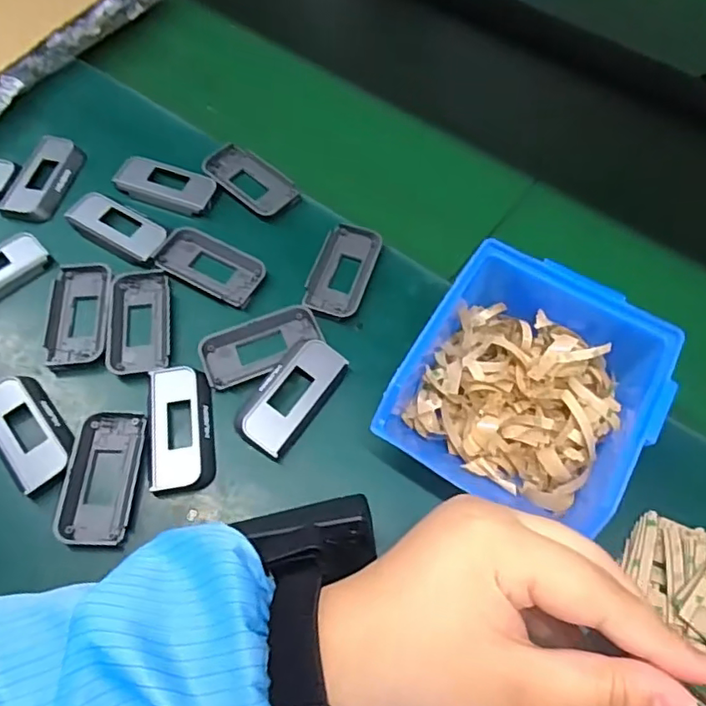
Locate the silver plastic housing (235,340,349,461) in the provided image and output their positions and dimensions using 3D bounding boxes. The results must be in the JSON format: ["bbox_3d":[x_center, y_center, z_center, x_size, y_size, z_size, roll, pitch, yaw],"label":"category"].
[{"bbox_3d":[-0.037,0.026,0.345,0.036,0.012,0.076,38,66,1],"label":"silver plastic housing"}]

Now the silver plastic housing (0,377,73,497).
[{"bbox_3d":[-0.189,0.045,0.331,0.034,0.010,0.074,-34,67,-20],"label":"silver plastic housing"}]

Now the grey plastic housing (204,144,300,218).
[{"bbox_3d":[-0.076,-0.131,0.433,0.076,0.013,0.039,36,65,16],"label":"grey plastic housing"}]

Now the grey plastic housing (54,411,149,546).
[{"bbox_3d":[-0.141,0.069,0.322,0.037,0.009,0.073,3,60,-2],"label":"grey plastic housing"}]

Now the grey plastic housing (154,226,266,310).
[{"bbox_3d":[-0.097,-0.061,0.396,0.075,0.007,0.040,25,62,11],"label":"grey plastic housing"}]

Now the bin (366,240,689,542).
[{"bbox_3d":[0.098,0.018,0.326,0.130,0.068,0.142,25,62,11],"label":"bin"}]

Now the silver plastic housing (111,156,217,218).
[{"bbox_3d":[-0.140,-0.124,0.424,0.075,0.011,0.037,20,61,8],"label":"silver plastic housing"}]

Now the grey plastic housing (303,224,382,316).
[{"bbox_3d":[-0.007,-0.057,0.391,0.039,0.007,0.076,17,61,6],"label":"grey plastic housing"}]

